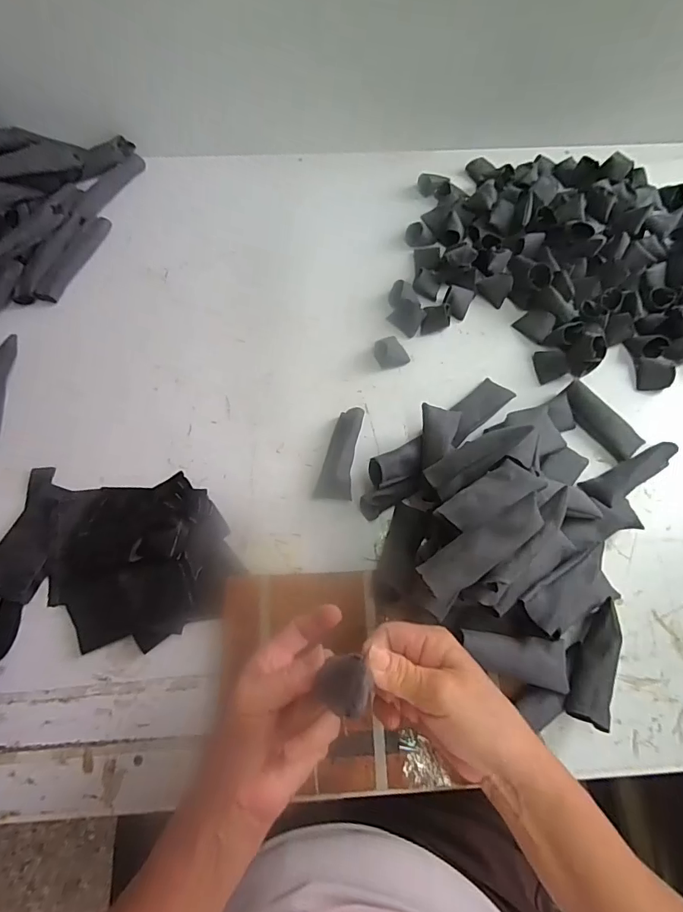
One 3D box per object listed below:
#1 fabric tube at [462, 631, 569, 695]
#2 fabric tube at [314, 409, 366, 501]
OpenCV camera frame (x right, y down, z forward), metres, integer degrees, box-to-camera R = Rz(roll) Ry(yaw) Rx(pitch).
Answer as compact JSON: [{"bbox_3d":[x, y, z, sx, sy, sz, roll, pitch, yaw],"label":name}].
[{"bbox_3d":[0.150,0.168,0.373,0.107,0.021,0.039,21,64,-18],"label":"fabric tube"},{"bbox_3d":[-0.001,-0.003,0.485,0.037,0.028,0.101,8,65,3],"label":"fabric tube"}]

